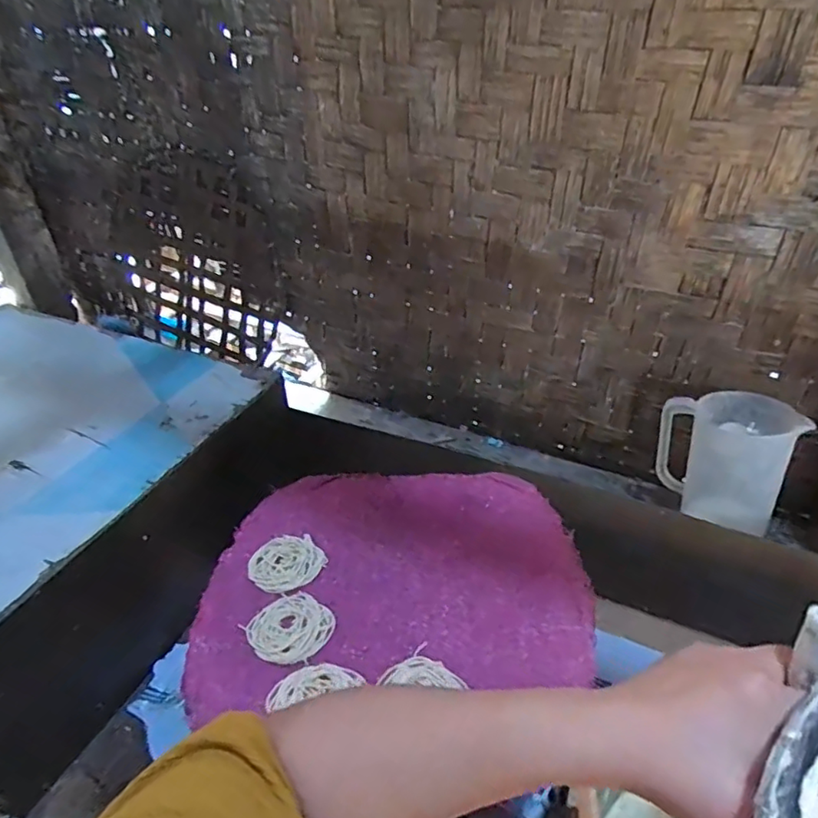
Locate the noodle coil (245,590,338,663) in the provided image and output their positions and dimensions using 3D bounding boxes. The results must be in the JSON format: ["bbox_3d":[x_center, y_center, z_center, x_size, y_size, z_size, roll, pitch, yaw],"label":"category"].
[{"bbox_3d":[-0.111,0.203,0.542,0.070,0.007,0.069,-2,35,1],"label":"noodle coil"}]

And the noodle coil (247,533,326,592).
[{"bbox_3d":[-0.127,0.157,0.602,0.062,0.009,0.071,22,42,30],"label":"noodle coil"}]

